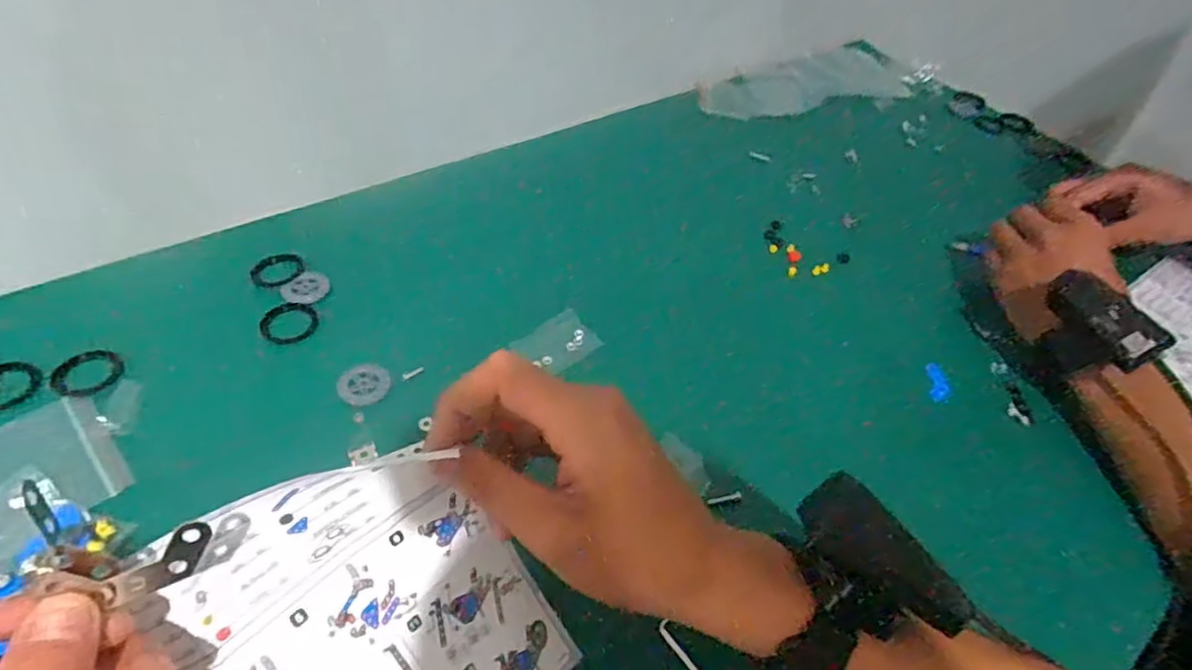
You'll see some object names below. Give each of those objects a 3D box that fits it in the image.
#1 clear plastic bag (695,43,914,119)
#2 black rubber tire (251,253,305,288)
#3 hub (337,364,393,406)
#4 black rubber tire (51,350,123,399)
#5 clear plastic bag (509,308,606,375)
[{"bbox_3d":[0.251,-0.297,0.717,0.262,0.028,0.120,-14,51,-20],"label":"clear plastic bag"},{"bbox_3d":[-0.245,-0.052,0.477,0.036,0.004,0.039,4,47,-4],"label":"black rubber tire"},{"bbox_3d":[-0.155,0.032,0.413,0.032,0.004,0.033,4,47,-4],"label":"hub"},{"bbox_3d":[-0.330,0.025,0.401,0.039,0.004,0.038,4,47,-4],"label":"black rubber tire"},{"bbox_3d":[-0.028,0.006,0.453,0.055,0.011,0.037,-33,81,-16],"label":"clear plastic bag"}]

